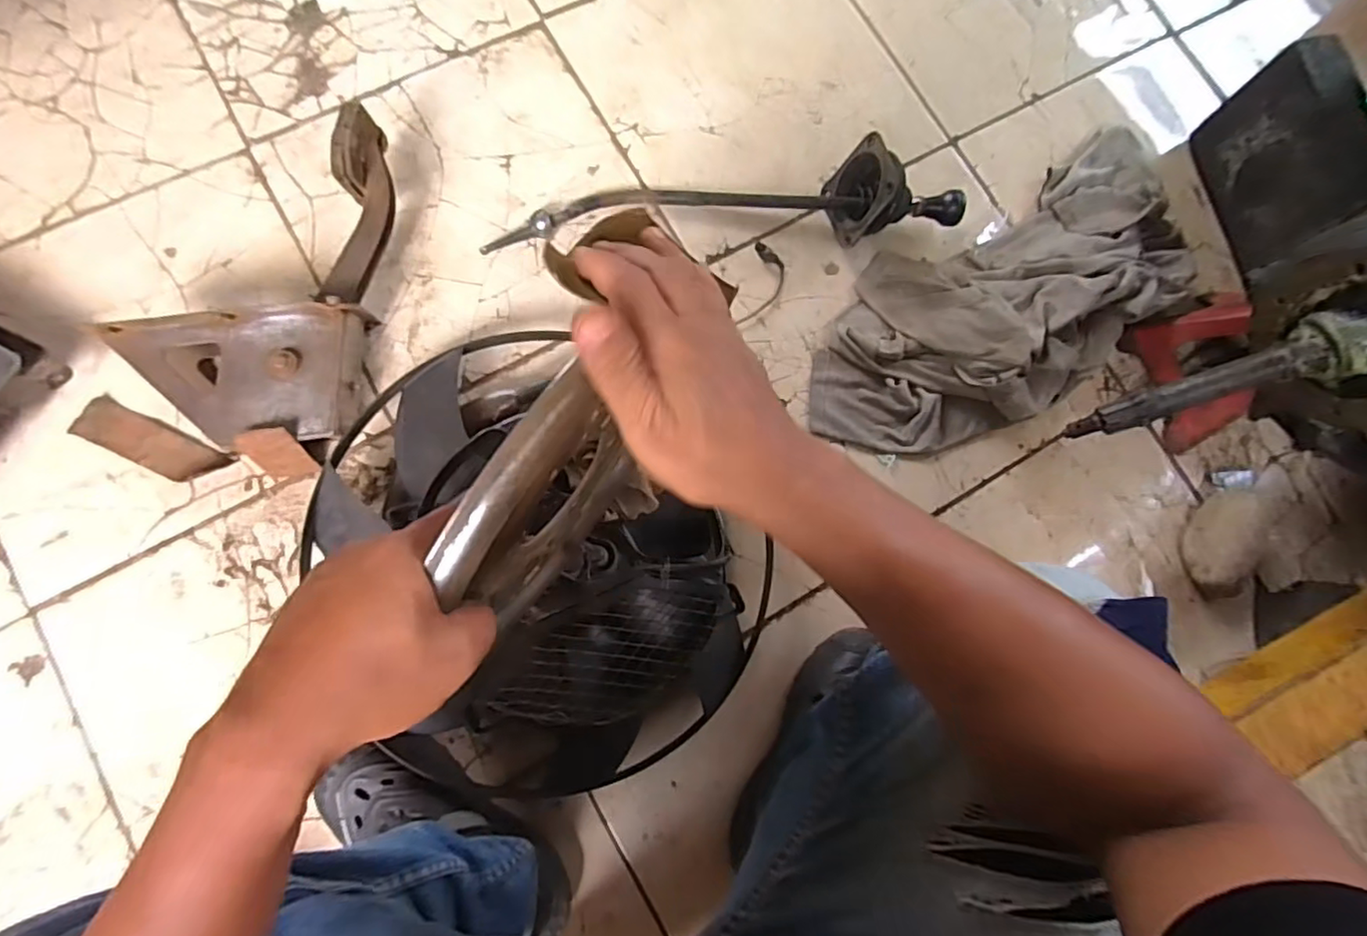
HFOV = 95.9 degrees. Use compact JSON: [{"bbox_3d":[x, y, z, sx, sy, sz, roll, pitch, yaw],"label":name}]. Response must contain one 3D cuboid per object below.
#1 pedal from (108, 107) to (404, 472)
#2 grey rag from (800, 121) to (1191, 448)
[{"bbox_3d":[-0.455,-0.204,0.682,0.227,0.116,0.366,10,80,-3],"label":"pedal"},{"bbox_3d":[0.420,-0.213,0.786,0.583,0.078,0.267,-29,84,-8],"label":"grey rag"}]

